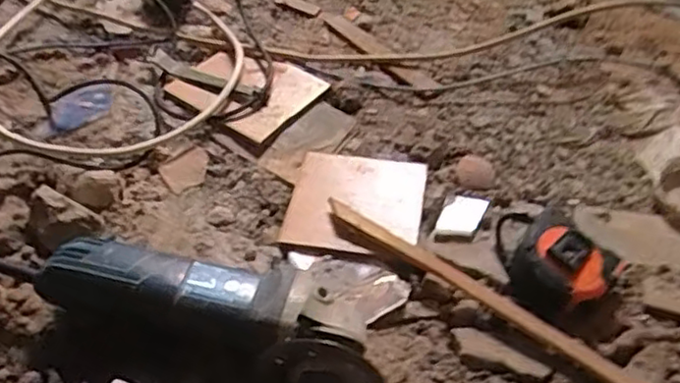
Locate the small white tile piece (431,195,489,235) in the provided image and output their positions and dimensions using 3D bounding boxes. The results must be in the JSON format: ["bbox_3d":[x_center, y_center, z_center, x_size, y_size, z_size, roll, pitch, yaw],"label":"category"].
[{"bbox_3d":[0.120,0.025,0.666,0.038,0.006,0.059,23,47,16],"label":"small white tile piece"}]

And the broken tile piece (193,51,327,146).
[{"bbox_3d":[-0.110,-0.125,0.778,0.151,0.008,0.125,29,49,21],"label":"broken tile piece"}]

